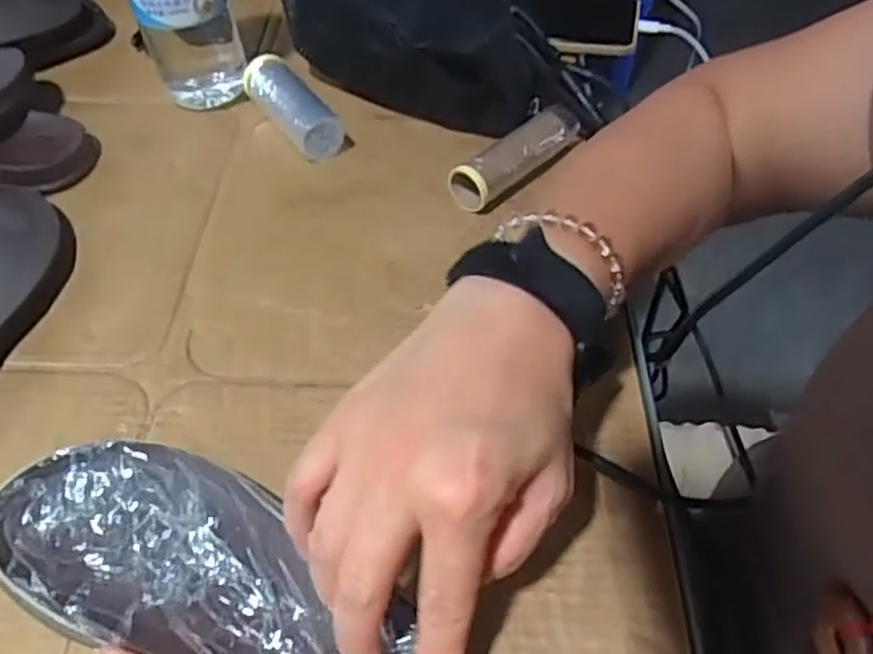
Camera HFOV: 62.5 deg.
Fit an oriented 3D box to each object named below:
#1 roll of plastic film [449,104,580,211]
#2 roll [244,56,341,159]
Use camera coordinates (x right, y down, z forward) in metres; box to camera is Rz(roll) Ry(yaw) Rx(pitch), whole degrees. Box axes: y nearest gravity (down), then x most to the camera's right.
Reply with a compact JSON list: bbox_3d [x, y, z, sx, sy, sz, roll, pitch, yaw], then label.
[{"bbox_3d":[0.052,-0.115,0.479,0.029,0.027,0.103,39,60,24],"label":"roll of plastic film"},{"bbox_3d":[-0.102,-0.155,0.502,0.030,0.034,0.088,-31,60,-23],"label":"roll"}]

